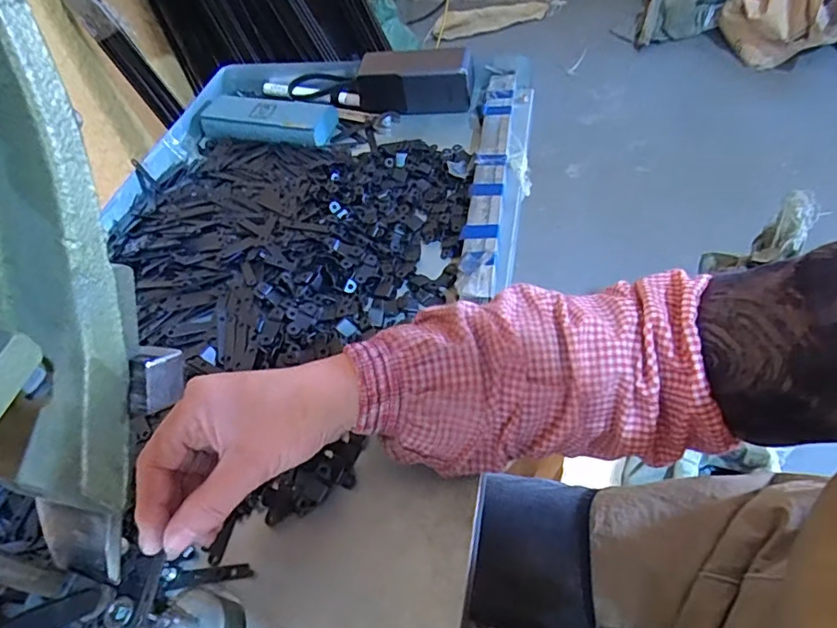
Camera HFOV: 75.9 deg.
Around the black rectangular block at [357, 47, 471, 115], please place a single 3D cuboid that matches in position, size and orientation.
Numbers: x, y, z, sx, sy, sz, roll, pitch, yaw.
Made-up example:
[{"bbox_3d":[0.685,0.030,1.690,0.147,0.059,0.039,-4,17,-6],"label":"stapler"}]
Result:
[{"bbox_3d":[-0.004,-0.266,0.609,0.132,0.053,0.049,0,53,2],"label":"black rectangular block"}]

